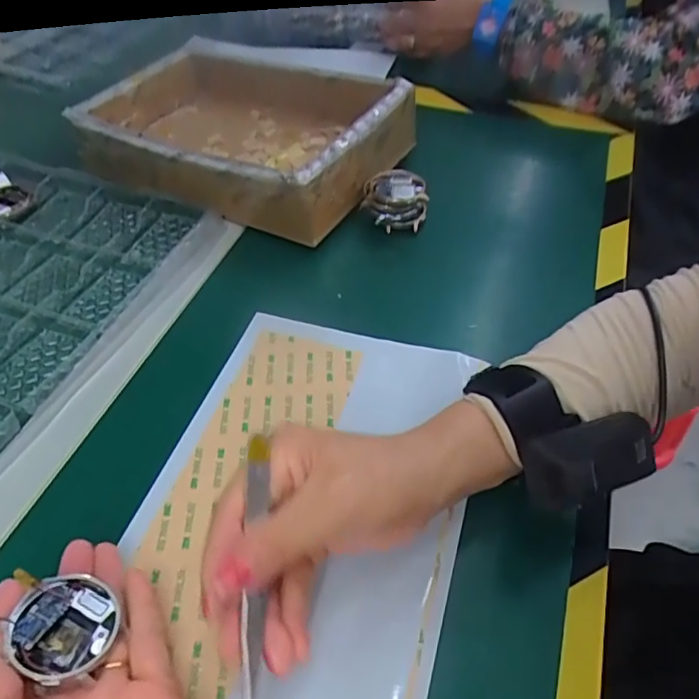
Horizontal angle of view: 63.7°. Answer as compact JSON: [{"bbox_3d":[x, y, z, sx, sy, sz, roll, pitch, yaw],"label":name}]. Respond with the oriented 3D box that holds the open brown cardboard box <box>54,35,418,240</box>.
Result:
[{"bbox_3d":[-0.102,-0.198,0.514,0.275,0.070,0.186,19,52,18],"label":"open brown cardboard box"}]

